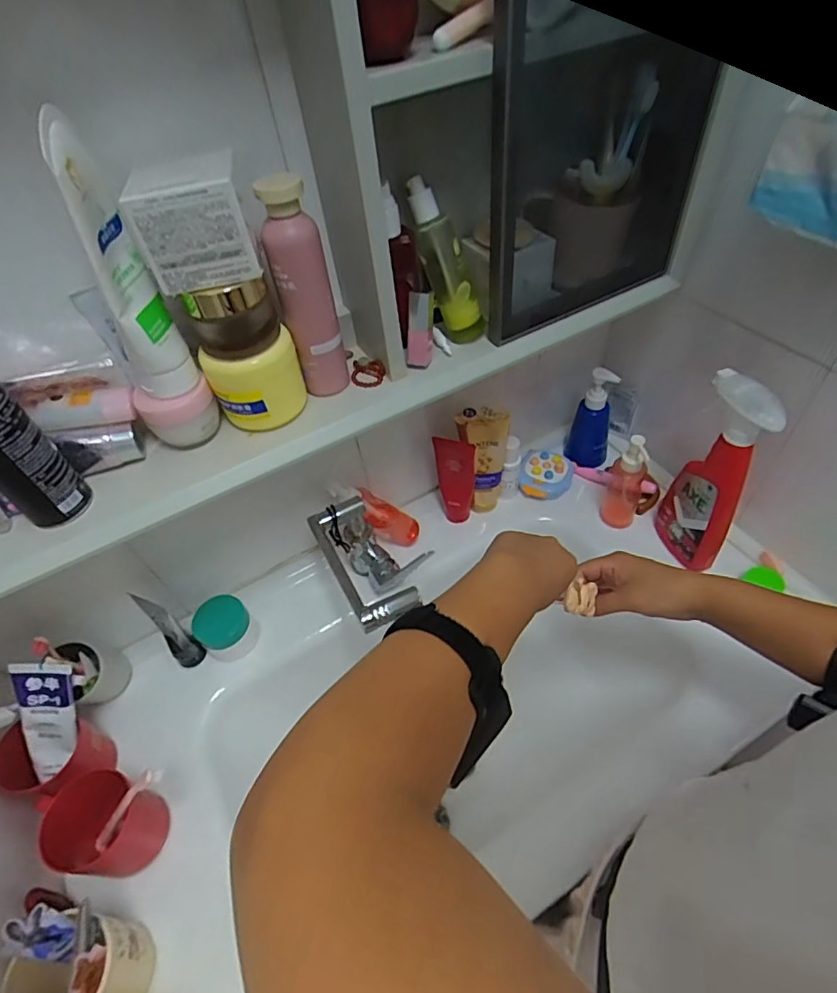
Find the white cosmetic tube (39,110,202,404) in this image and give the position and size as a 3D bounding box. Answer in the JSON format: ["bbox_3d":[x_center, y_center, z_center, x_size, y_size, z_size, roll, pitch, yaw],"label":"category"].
[{"bbox_3d":[-0.216,-0.160,0.384,0.047,0.186,0.058,-27,52,-16],"label":"white cosmetic tube"}]

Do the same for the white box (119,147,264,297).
[{"bbox_3d":[-0.164,-0.202,0.385,0.076,0.067,0.075,-14,50,-6],"label":"white box"}]

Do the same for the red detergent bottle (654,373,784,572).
[{"bbox_3d":[0.357,-0.020,0.649,0.047,0.263,0.099,-33,54,-20],"label":"red detergent bottle"}]

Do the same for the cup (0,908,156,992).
[{"bbox_3d":[-0.291,0.421,0.475,0.087,0.110,0.078,-9,50,-1],"label":"cup"}]

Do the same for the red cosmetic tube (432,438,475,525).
[{"bbox_3d":[0.054,-0.024,0.762,0.053,0.168,0.029,-2,50,5],"label":"red cosmetic tube"}]

